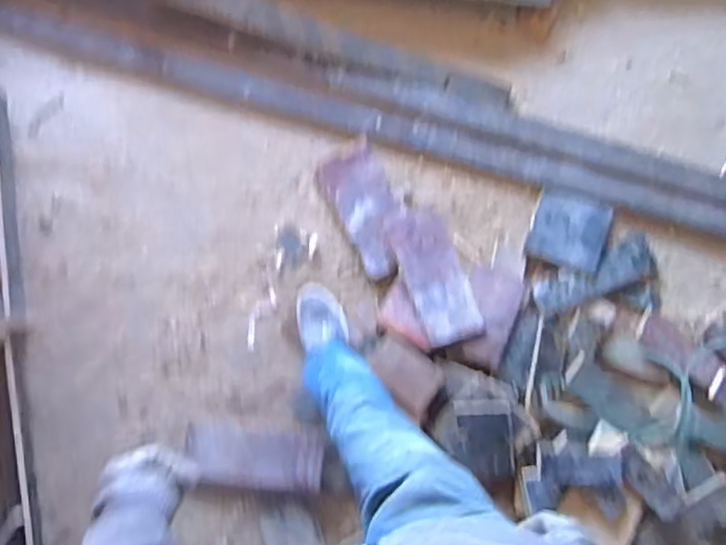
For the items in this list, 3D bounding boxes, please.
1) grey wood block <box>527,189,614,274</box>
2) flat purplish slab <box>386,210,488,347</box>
[{"bbox_3d":[0.505,-0.103,1.610,0.176,0.038,0.183,20,82,-3],"label":"grey wood block"},{"bbox_3d":[0.167,0.001,1.543,0.143,0.039,0.331,-16,70,-7],"label":"flat purplish slab"}]

